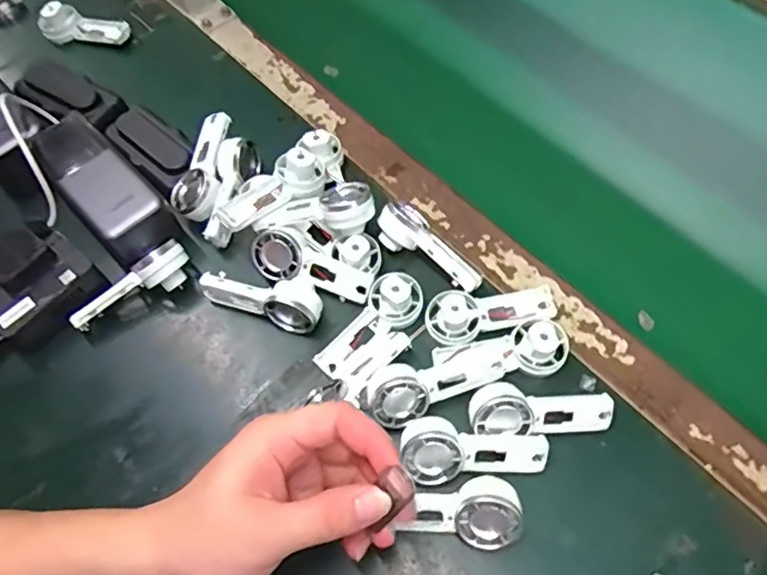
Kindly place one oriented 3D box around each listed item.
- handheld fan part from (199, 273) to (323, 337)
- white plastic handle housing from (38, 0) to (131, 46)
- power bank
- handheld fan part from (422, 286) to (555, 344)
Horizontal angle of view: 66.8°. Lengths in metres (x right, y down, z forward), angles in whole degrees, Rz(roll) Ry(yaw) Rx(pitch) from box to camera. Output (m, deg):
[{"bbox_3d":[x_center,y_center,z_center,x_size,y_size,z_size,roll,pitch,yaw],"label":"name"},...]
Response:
[{"bbox_3d":[-0.089,0.003,0.428,0.091,0.026,0.032,19,65,13],"label":"handheld fan part"},{"bbox_3d":[-0.298,-0.257,0.581,0.084,0.036,0.031,15,64,11],"label":"white plastic handle housing"},{"bbox_3d":[-0.224,-0.077,0.463,0.057,0.043,0.136,-39,67,-16],"label":"power bank"},{"bbox_3d":[0.080,0.017,0.421,0.095,0.035,0.034,-12,62,-3],"label":"handheld fan part"}]

